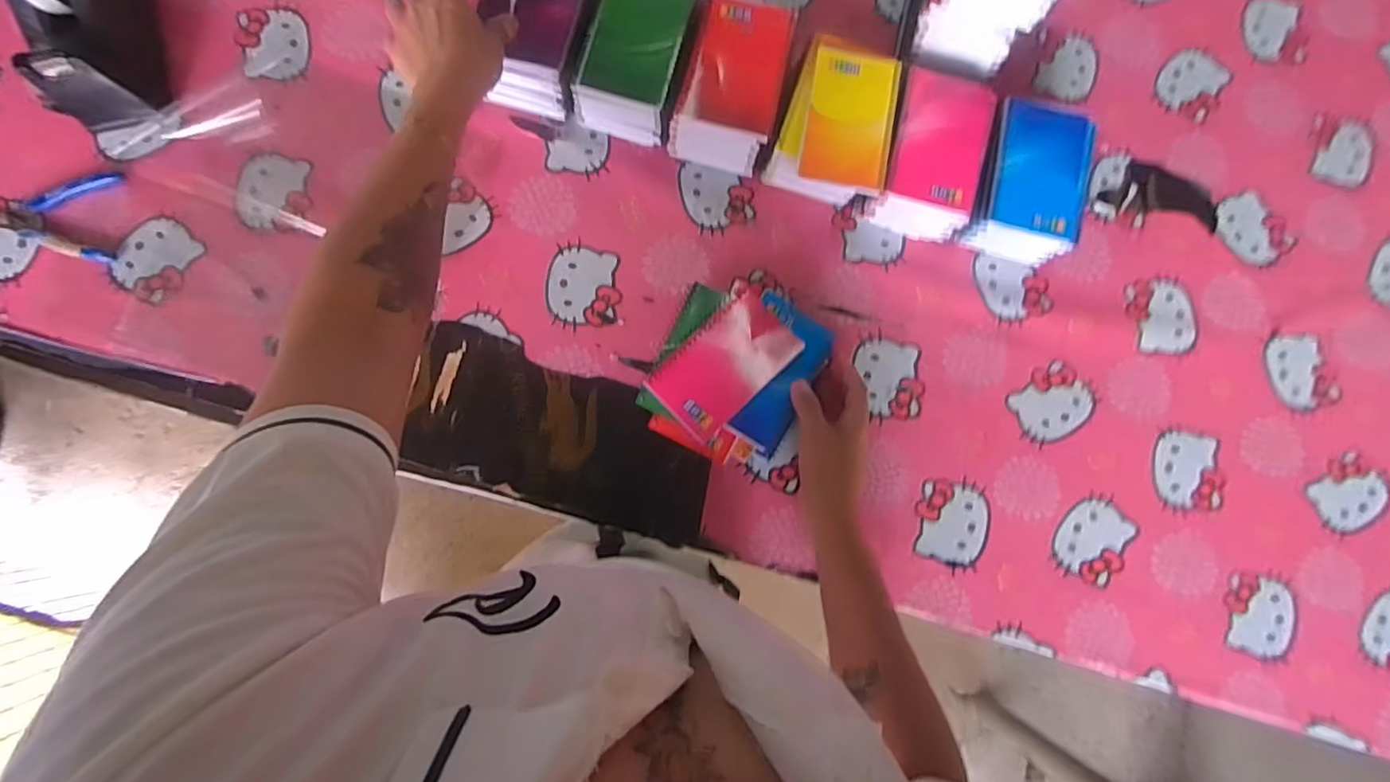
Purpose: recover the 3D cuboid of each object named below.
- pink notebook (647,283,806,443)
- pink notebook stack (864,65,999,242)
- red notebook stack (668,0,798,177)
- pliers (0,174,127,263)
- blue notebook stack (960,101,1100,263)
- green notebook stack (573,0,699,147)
[{"bbox_3d":[0.028,-0.026,0.566,0.084,0.008,0.134,45,83,3],"label":"pink notebook"},{"bbox_3d":[0.232,-0.237,0.609,0.095,0.068,0.152,15,82,-1],"label":"pink notebook stack"},{"bbox_3d":[0.037,-0.297,0.600,0.094,0.074,0.133,17,82,-1],"label":"red notebook stack"},{"bbox_3d":[-0.609,-0.166,0.580,0.117,0.013,0.092,-2,82,-3],"label":"pliers"},{"bbox_3d":[0.323,-0.206,0.608,0.104,0.071,0.130,12,82,-1],"label":"blue notebook stack"},{"bbox_3d":[-0.058,-0.323,0.597,0.094,0.076,0.123,17,82,-1],"label":"green notebook stack"}]

